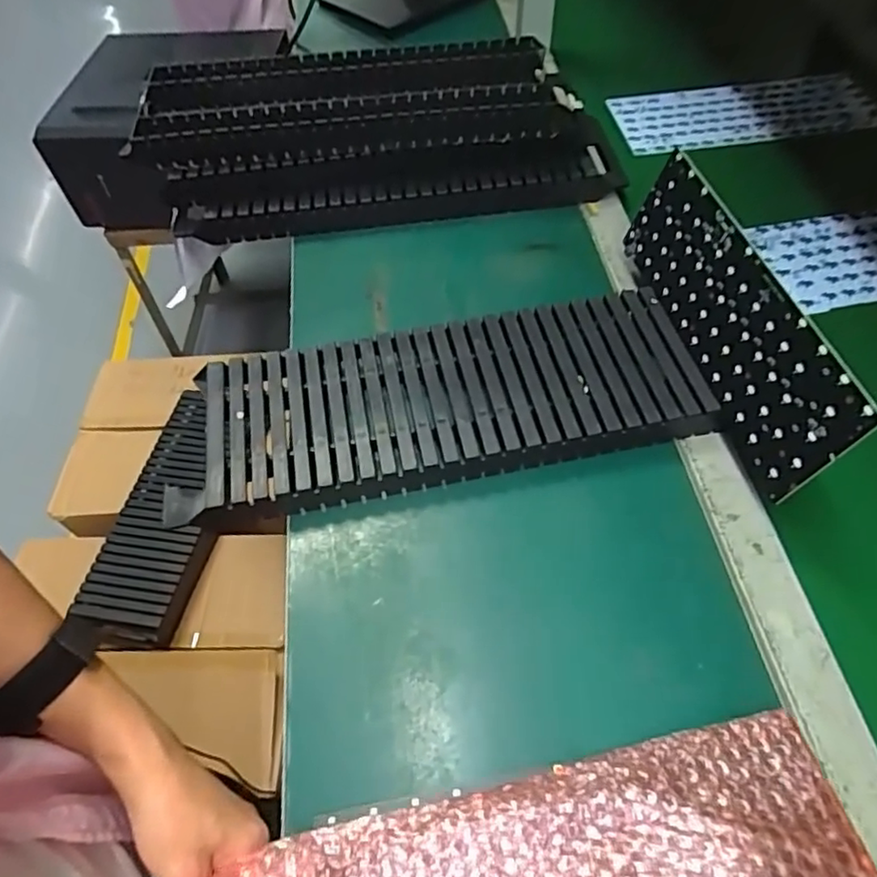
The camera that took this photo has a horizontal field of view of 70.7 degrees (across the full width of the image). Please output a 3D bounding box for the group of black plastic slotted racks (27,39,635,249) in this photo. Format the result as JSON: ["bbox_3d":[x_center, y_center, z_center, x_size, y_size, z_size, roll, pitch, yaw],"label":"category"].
[{"bbox_3d":[-0.102,-0.312,0.649,0.551,0.117,0.188,-7,58,-1],"label":"group of black plastic slotted racks"}]

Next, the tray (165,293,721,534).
[{"bbox_3d":[0.006,-0.027,0.490,0.411,0.038,0.150,-9,56,-4],"label":"tray"}]

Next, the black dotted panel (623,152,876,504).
[{"bbox_3d":[0.209,-0.090,0.460,0.006,0.098,0.275,-2,55,-20],"label":"black dotted panel"}]

